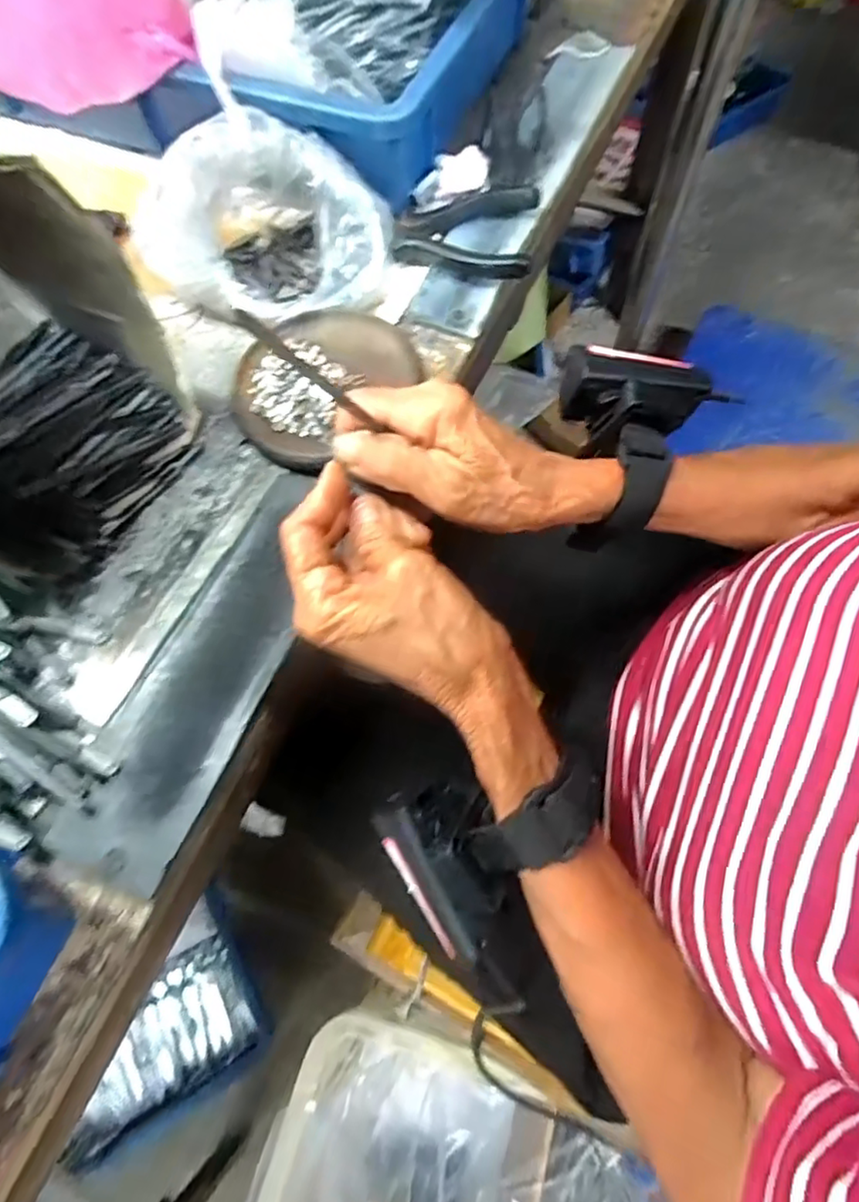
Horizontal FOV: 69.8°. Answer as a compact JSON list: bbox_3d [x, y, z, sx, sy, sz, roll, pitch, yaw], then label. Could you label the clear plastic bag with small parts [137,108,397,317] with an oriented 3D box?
[{"bbox_3d":[-0.101,-0.244,0.390,0.142,0.074,0.108,9,67,7],"label":"clear plastic bag with small parts"}]

